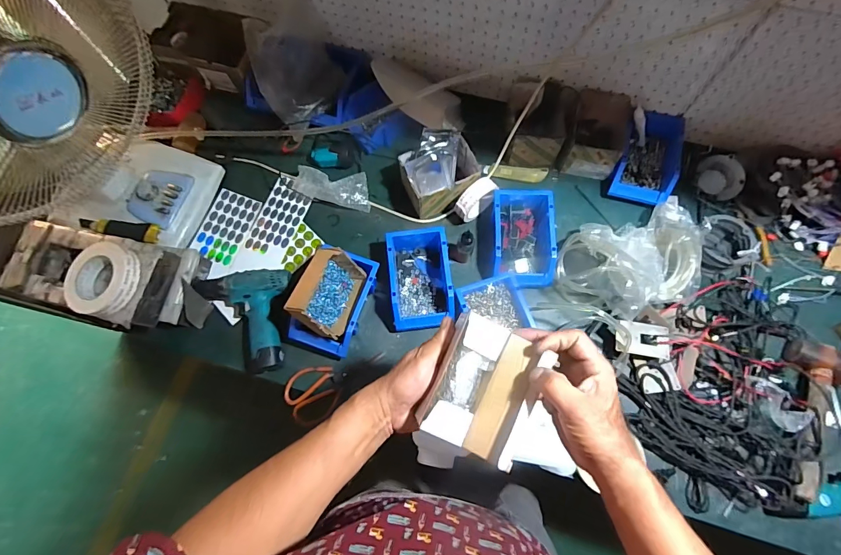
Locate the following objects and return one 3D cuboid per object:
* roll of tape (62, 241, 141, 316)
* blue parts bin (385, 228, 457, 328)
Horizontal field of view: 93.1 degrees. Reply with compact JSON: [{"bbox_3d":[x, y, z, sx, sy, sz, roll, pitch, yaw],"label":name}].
[{"bbox_3d":[-0.561,0.001,0.703,0.122,0.032,0.126,0,71,1],"label":"roll of tape"},{"bbox_3d":[0.000,0.003,0.771,0.111,0.080,0.185,-6,71,0],"label":"blue parts bin"}]

